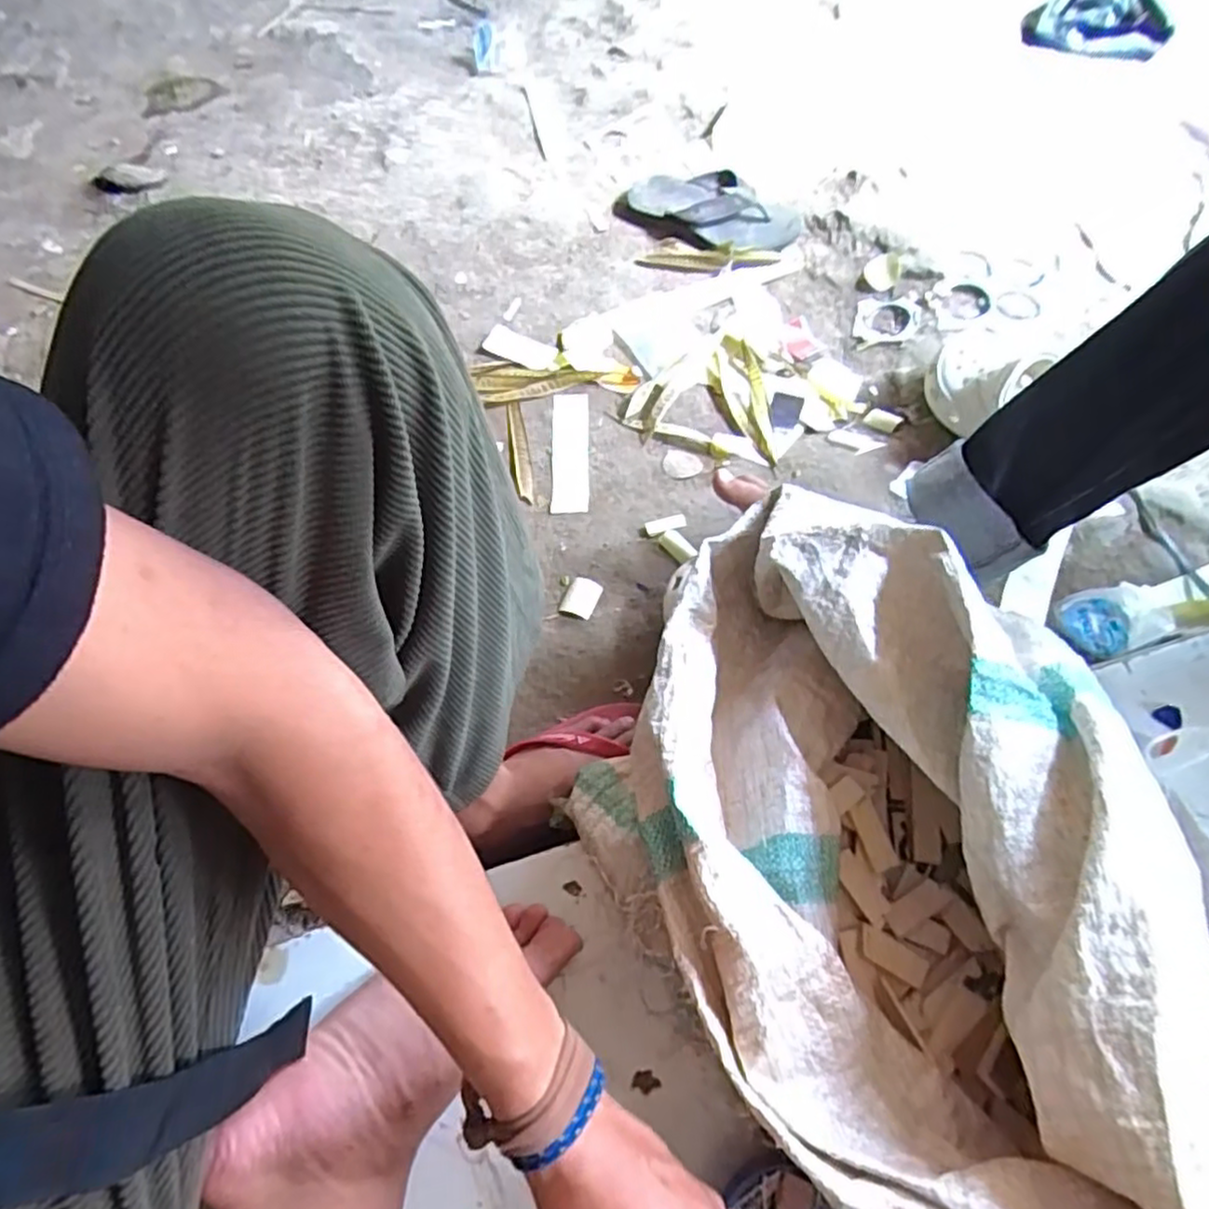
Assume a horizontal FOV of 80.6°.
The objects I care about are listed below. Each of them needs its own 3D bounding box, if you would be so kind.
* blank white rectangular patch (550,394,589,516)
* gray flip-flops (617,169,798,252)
[{"bbox_3d":[-0.043,-0.191,0.889,0.046,0.009,0.191,4,61,-10],"label":"blank white rectangular patch"},{"bbox_3d":[0.151,-0.579,1.055,0.272,0.052,0.132,14,65,8],"label":"gray flip-flops"}]

